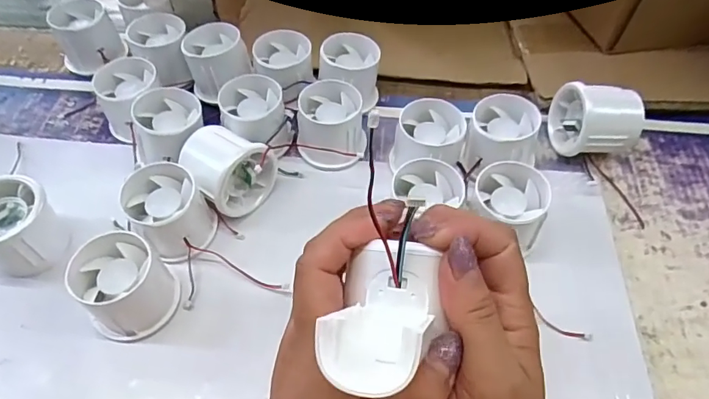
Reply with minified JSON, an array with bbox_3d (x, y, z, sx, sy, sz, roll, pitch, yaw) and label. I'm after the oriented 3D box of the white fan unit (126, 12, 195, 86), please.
[{"bbox_3d":[-0.175,-0.135,0.437,0.048,0.041,0.057,-8,56,-6],"label":"white fan unit"}]

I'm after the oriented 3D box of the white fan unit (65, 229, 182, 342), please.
[{"bbox_3d":[-0.149,0.057,0.315,0.053,0.050,0.055,0,55,0],"label":"white fan unit"}]

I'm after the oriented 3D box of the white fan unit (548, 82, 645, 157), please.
[{"bbox_3d":[0.195,-0.064,0.391,0.051,0.058,0.057,-5,56,-4],"label":"white fan unit"}]

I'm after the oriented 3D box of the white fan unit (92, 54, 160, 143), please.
[{"bbox_3d":[-0.187,-0.083,0.410,0.050,0.050,0.054,1,55,0],"label":"white fan unit"}]

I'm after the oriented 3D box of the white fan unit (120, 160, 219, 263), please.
[{"bbox_3d":[-0.131,0.009,0.345,0.051,0.049,0.056,0,55,0],"label":"white fan unit"}]

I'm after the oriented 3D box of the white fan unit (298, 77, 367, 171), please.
[{"bbox_3d":[-0.020,-0.061,0.397,0.053,0.044,0.058,-6,56,-5],"label":"white fan unit"}]

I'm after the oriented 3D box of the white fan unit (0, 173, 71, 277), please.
[{"bbox_3d":[-0.236,0.021,0.337,0.059,0.050,0.054,0,55,0],"label":"white fan unit"}]

